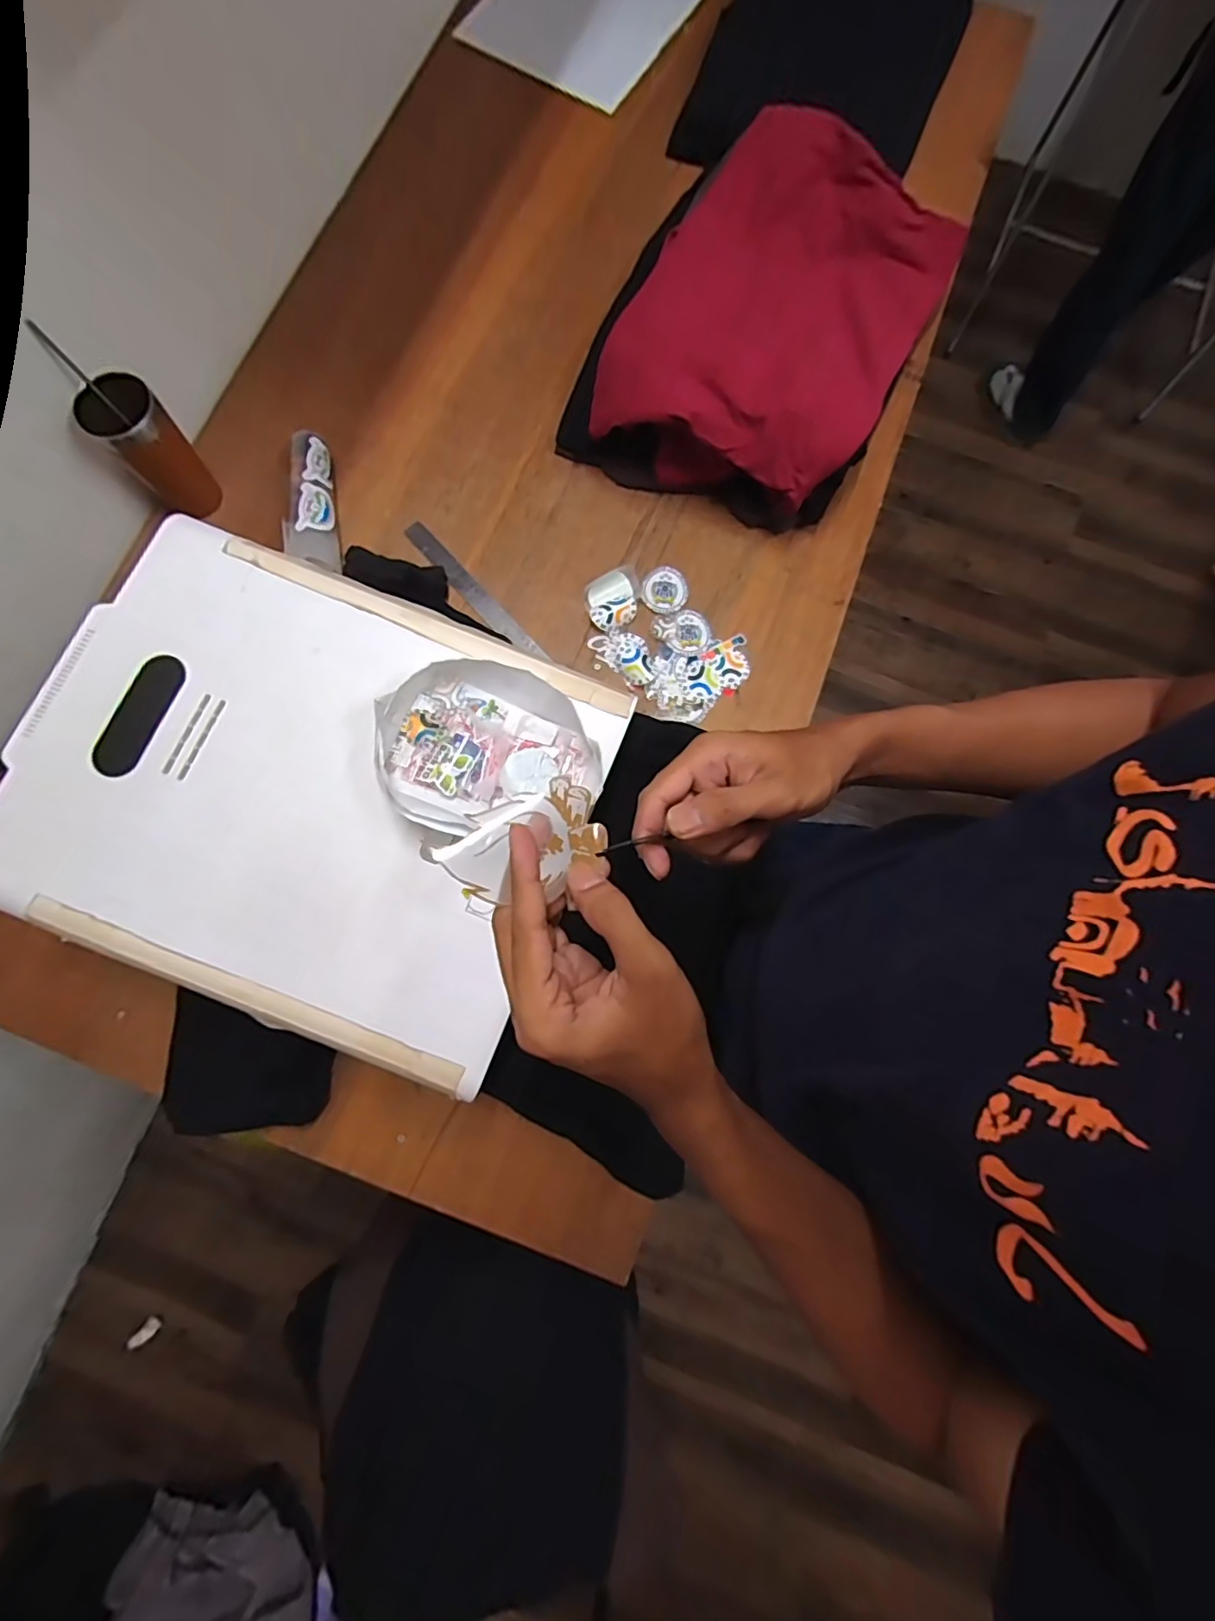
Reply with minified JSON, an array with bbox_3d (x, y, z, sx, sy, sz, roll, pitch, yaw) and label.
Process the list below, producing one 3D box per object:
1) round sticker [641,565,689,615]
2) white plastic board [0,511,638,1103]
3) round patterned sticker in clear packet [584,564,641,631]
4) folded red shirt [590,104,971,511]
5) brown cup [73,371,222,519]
[{"bbox_3d":[0.075,-0.286,0.784,0.060,0.008,0.063,0,79,-1],"label":"round sticker"},{"bbox_3d":[-0.278,-0.027,0.556,0.498,0.023,0.395,22,79,3],"label":"white plastic board"},{"bbox_3d":[0.008,-0.275,0.775,0.069,0.016,0.078,-15,79,-4],"label":"round patterned sticker in clear packet"},{"bbox_3d":[0.218,-0.629,0.772,0.338,0.107,0.498,27,79,4],"label":"folded red shirt"},{"bbox_3d":[-0.537,-0.429,0.720,0.075,0.139,0.074,0,79,-1],"label":"brown cup"}]

